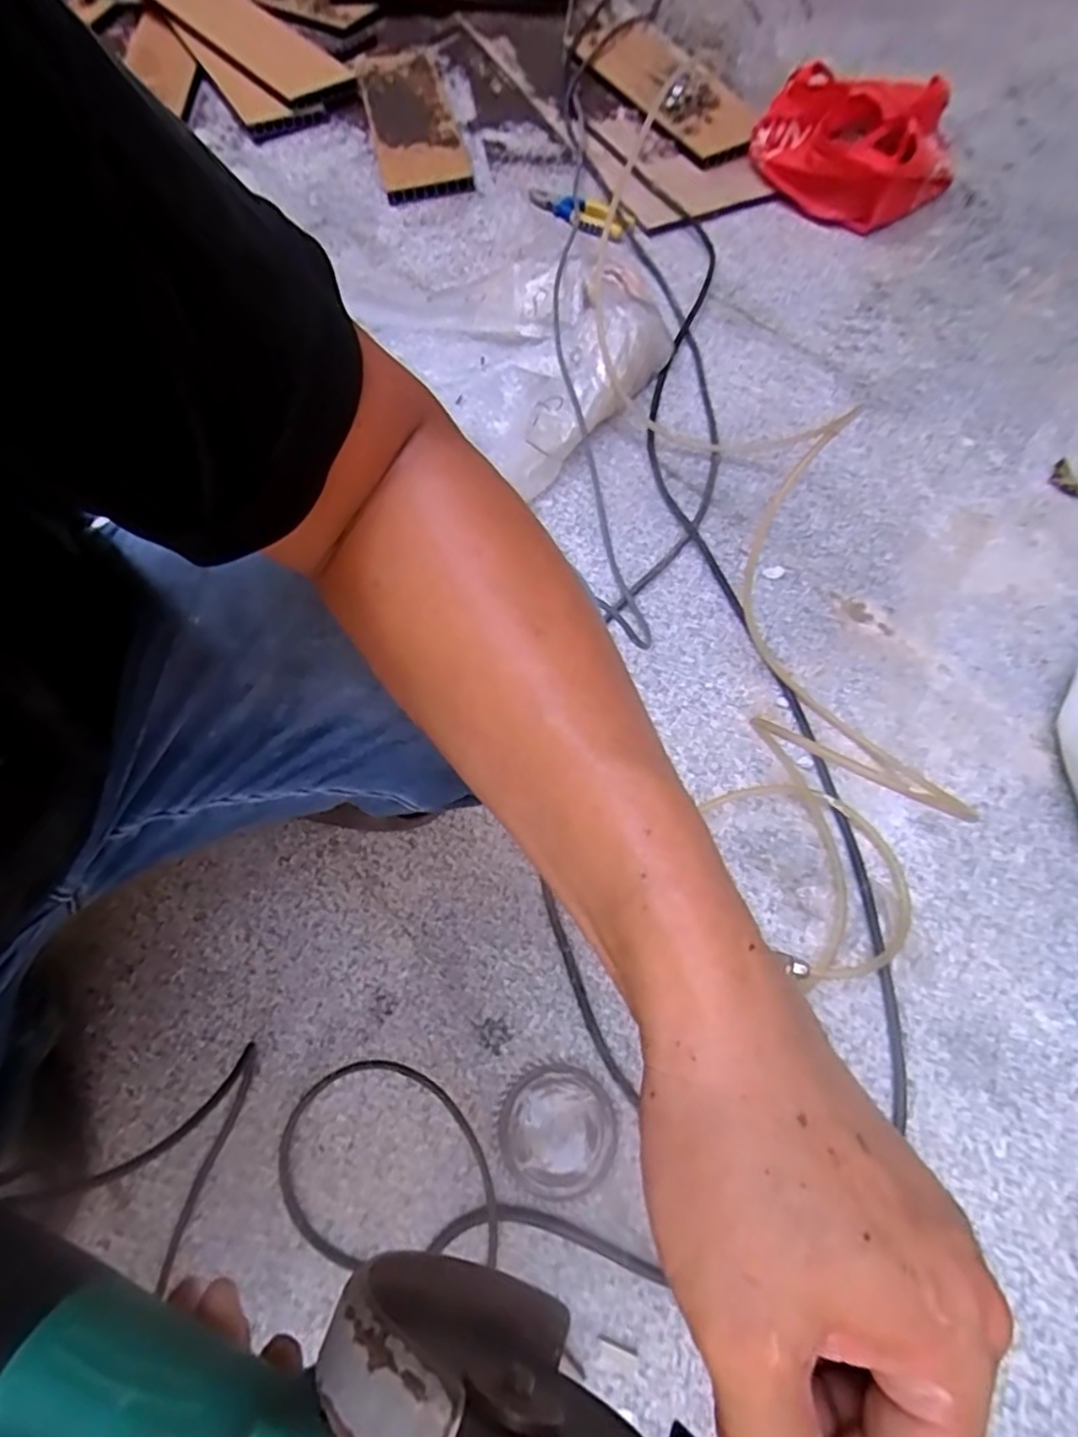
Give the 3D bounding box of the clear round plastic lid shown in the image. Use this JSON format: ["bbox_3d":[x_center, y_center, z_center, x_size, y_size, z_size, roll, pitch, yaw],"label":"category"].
[{"bbox_3d":[0.015,0.338,0.557,0.094,0.010,0.091,-1,65,1],"label":"clear round plastic lid"}]

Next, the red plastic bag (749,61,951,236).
[{"bbox_3d":[0.495,-0.915,1.048,0.227,0.137,0.247,-36,69,-14],"label":"red plastic bag"}]

